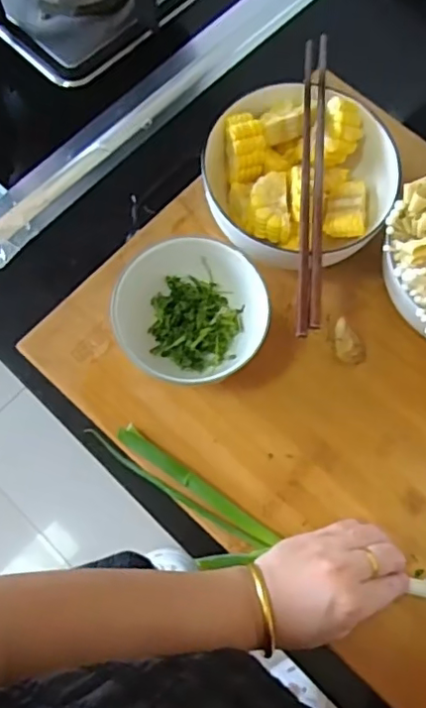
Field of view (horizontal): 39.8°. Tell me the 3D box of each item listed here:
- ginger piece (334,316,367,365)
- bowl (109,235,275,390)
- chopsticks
[{"bbox_3d":[0.111,-0.010,0.474,0.023,0.020,0.036,-3,73,-1],"label":"ginger piece"},{"bbox_3d":[-0.014,-0.031,0.458,0.109,0.064,0.101,0,73,0],"label":"bowl"},{"bbox_3d":[0.074,-0.131,0.435,0.016,0.010,0.248,4,73,1],"label":"chopsticks"}]

